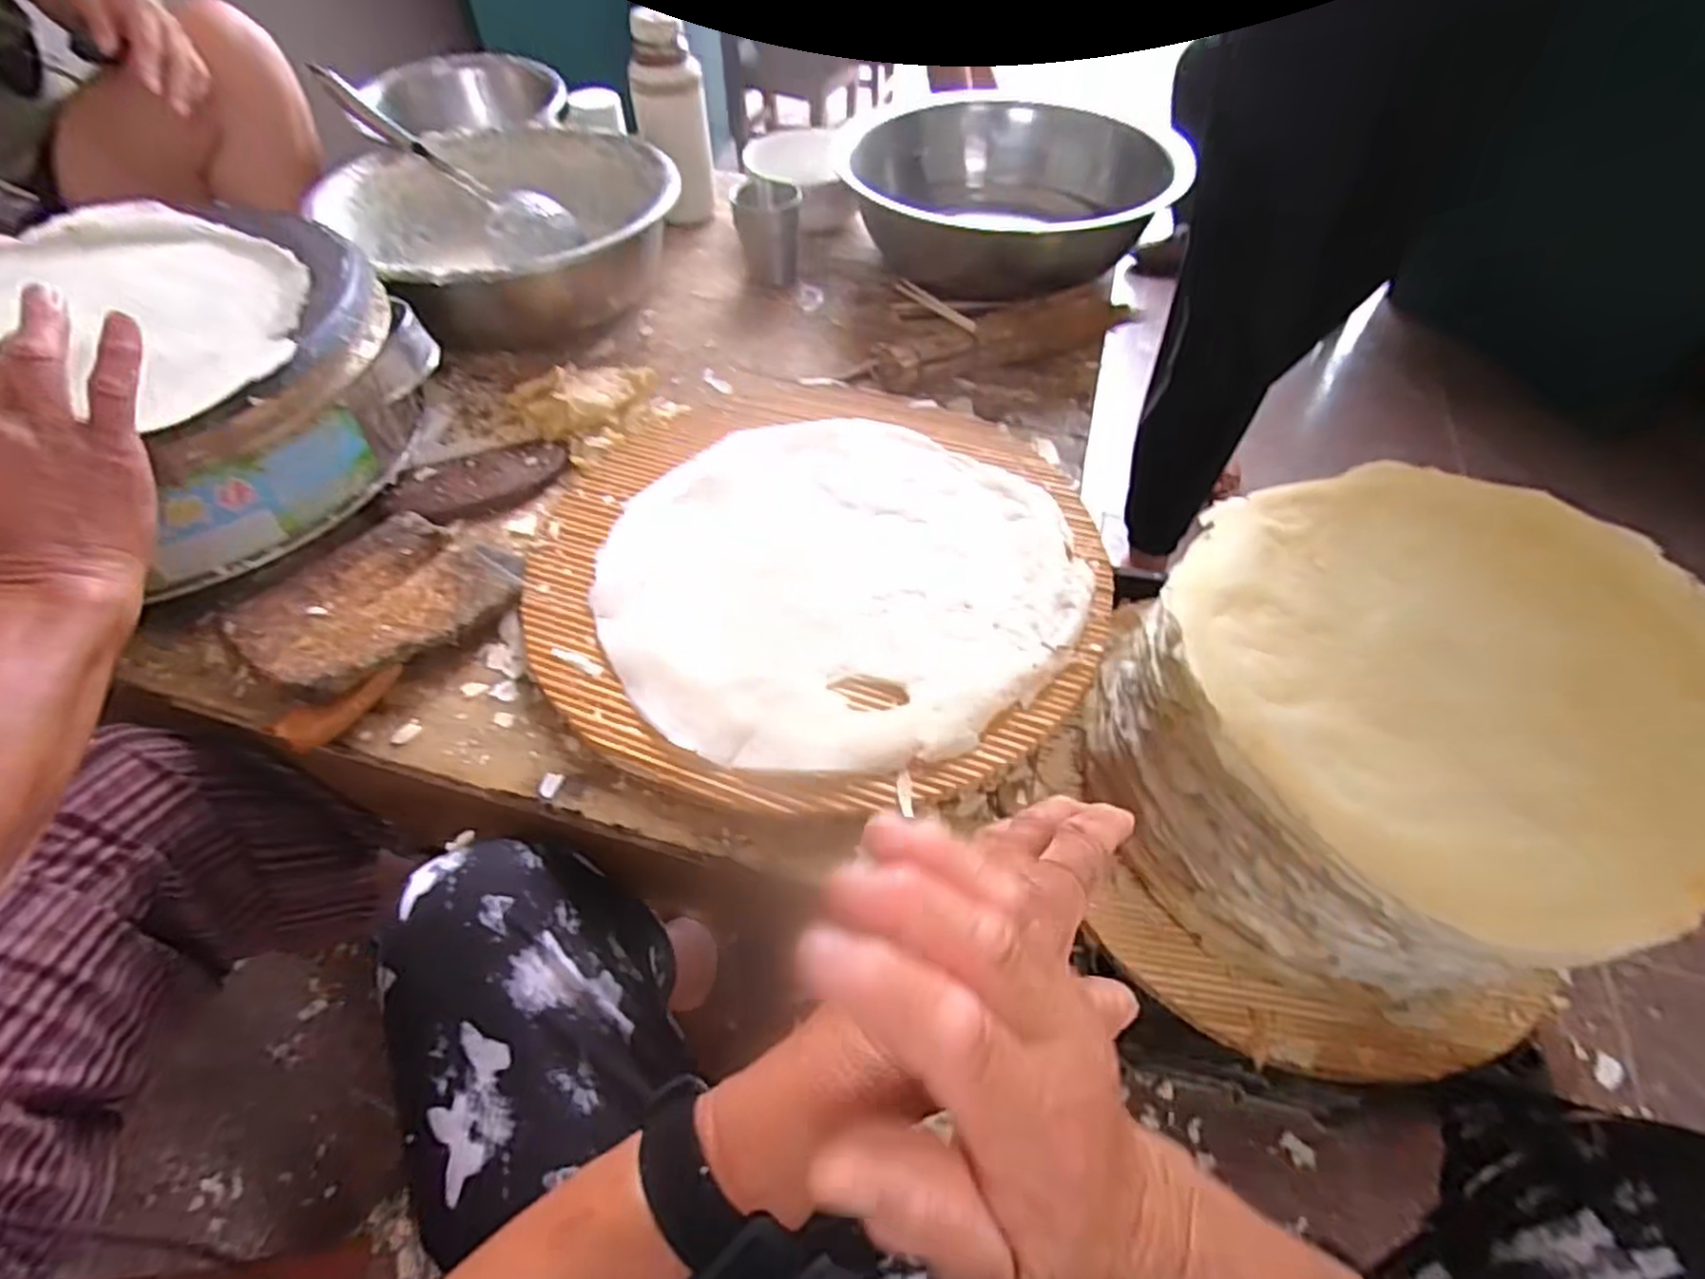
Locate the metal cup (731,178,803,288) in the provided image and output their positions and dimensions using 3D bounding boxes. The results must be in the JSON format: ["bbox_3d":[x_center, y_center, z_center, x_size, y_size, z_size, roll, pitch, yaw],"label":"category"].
[{"bbox_3d":[-0.093,-0.457,0.841,0.073,0.086,0.073,1,51,-1],"label":"metal cup"}]

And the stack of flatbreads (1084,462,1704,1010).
[{"bbox_3d":[0.365,0.060,0.528,0.309,0.210,0.319,-6,51,-7],"label":"stack of flatbreads"}]

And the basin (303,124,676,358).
[{"bbox_3d":[-0.365,-0.442,0.814,0.331,0.111,0.326,1,51,-1],"label":"basin"}]

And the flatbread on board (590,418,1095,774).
[{"bbox_3d":[-0.014,-0.053,0.550,0.328,0.015,0.328,-1,52,1],"label":"flatbread on board"}]

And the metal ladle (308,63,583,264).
[{"bbox_3d":[-0.451,-0.526,0.825,0.362,0.037,0.087,37,60,8],"label":"metal ladle"}]

